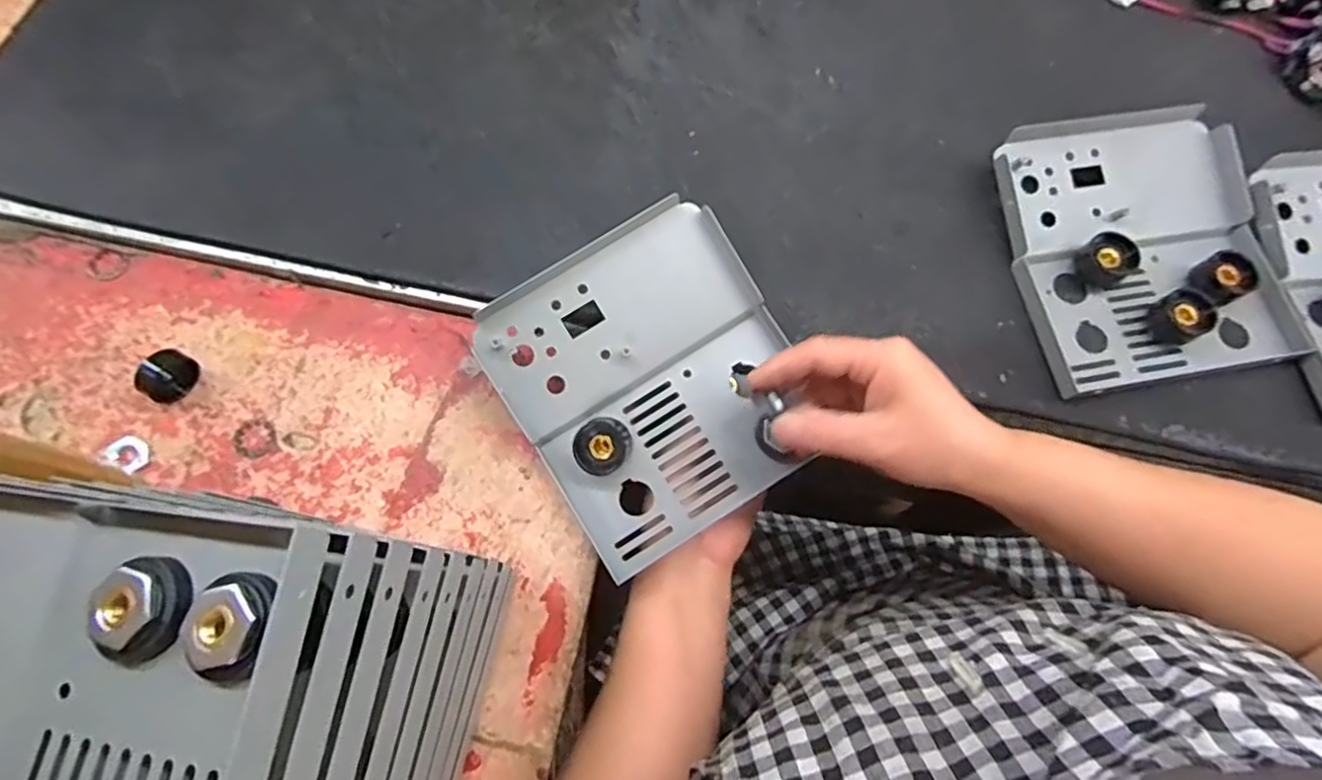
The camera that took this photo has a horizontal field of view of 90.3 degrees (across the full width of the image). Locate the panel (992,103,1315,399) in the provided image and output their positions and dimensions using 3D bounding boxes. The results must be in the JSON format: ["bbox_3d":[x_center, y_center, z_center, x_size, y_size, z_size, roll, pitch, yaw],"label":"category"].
[{"bbox_3d":[0.300,-0.093,0.413,0.160,0.029,0.171,-9,72,-5],"label":"panel"}]

